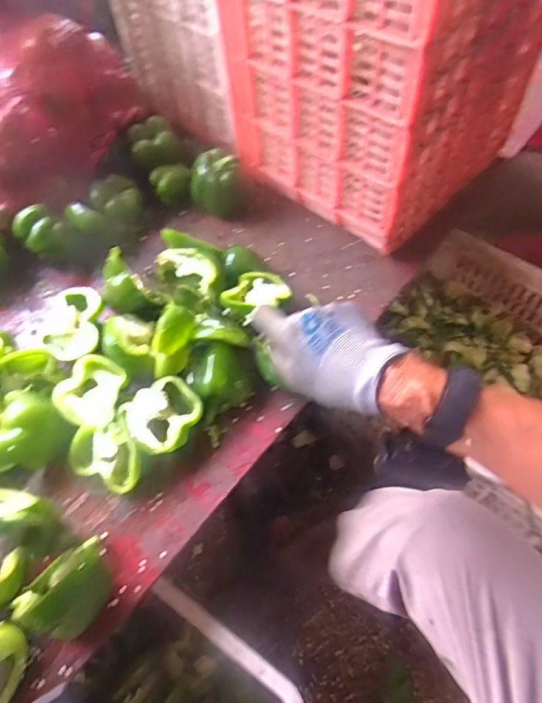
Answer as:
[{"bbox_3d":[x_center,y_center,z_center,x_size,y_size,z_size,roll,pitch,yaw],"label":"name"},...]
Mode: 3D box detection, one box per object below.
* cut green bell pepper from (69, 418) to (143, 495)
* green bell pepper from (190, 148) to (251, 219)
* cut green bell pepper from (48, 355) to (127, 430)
[{"bbox_3d":[-0.176,0.110,0.525,0.084,0.030,0.063,21,102,15],"label":"cut green bell pepper"},{"bbox_3d":[-0.078,-0.253,0.723,0.085,0.076,0.067,-7,58,-1],"label":"green bell pepper"},{"bbox_3d":[-0.205,0.042,0.539,0.071,0.025,0.074,-1,58,2],"label":"cut green bell pepper"}]

